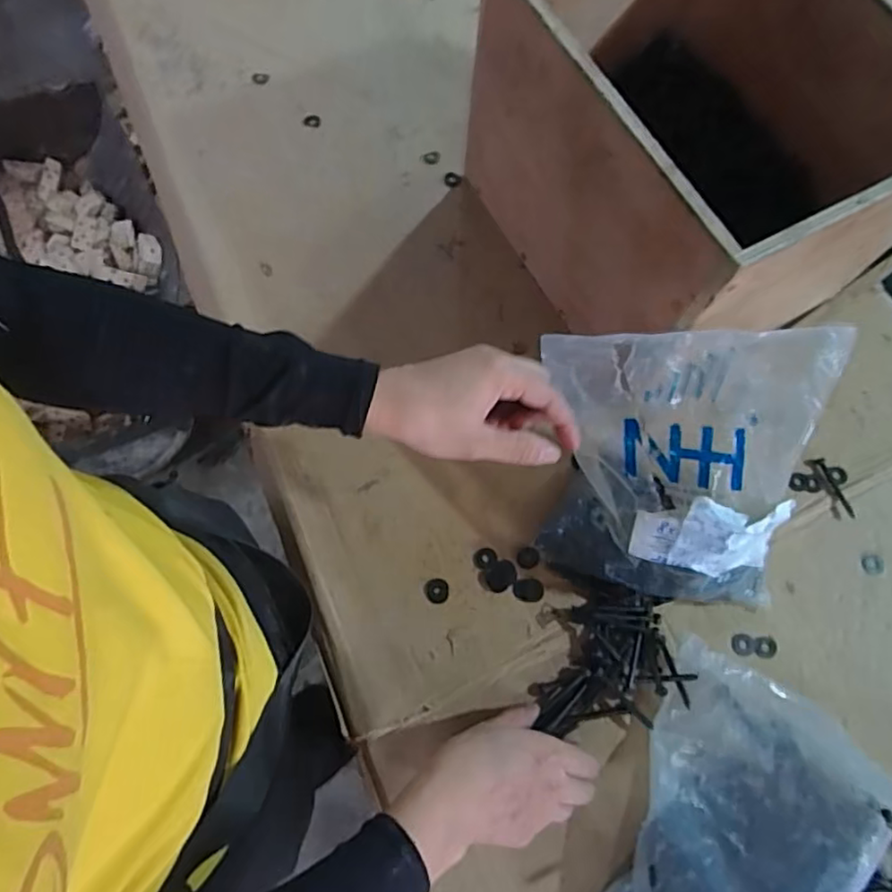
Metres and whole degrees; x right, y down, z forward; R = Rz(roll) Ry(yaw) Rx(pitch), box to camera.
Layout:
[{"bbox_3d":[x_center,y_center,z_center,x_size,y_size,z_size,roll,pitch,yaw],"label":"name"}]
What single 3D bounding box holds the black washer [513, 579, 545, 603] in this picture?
[{"bbox_3d":[0.072,0.126,0.550,0.027,0.004,0.020,4,71,-1],"label":"black washer"}]

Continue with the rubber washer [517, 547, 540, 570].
[{"bbox_3d":[0.073,0.099,0.558,0.020,0.004,0.019,1,71,-2],"label":"rubber washer"}]

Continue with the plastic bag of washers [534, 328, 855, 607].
[{"bbox_3d":[0.178,0.020,0.498,0.200,0.167,0.170,4,71,-1],"label":"plastic bag of washers"}]

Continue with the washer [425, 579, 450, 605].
[{"bbox_3d":[-0.008,0.126,0.546,0.020,0.004,0.021,1,71,-2],"label":"washer"}]

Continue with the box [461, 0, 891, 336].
[{"bbox_3d":[0.214,-0.261,0.549,0.272,0.204,0.312,-25,75,-11],"label":"box"}]

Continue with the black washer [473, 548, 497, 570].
[{"bbox_3d":[0.035,0.100,0.557,0.020,0.004,0.018,4,71,-1],"label":"black washer"}]

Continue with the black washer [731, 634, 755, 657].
[{"bbox_3d":[0.259,0.173,0.546,0.021,0.004,0.019,5,71,0],"label":"black washer"}]

